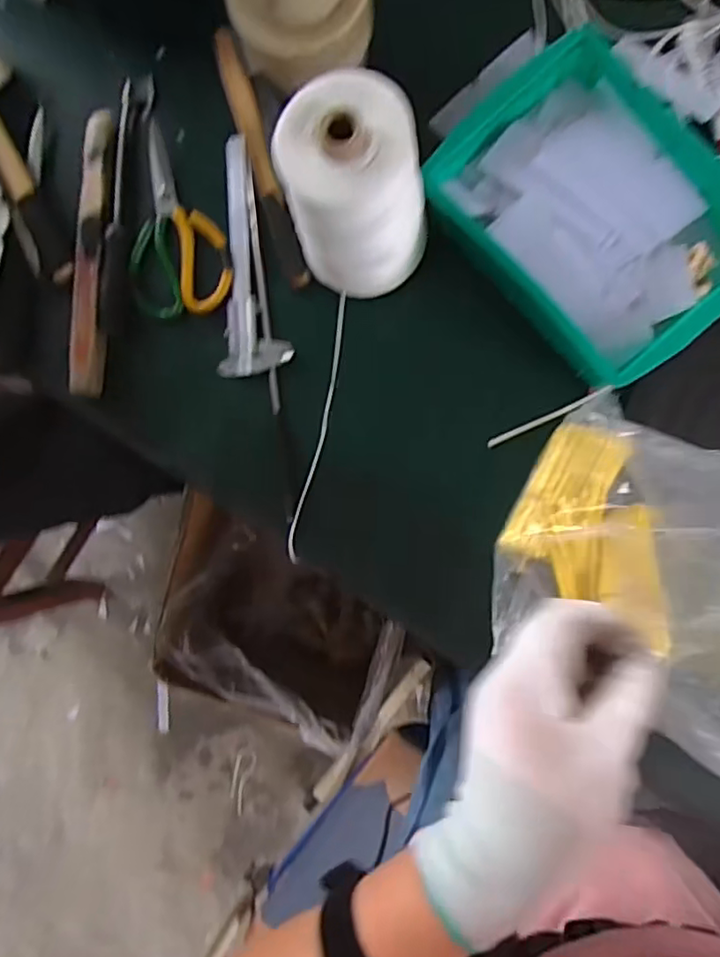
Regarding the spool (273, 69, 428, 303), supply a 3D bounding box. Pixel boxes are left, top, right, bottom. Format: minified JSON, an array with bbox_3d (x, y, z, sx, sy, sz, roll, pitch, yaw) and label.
[{"bbox_3d":[0.000,-0.218,0.476,0.092,0.163,0.097,0,88,9],"label":"spool"}]

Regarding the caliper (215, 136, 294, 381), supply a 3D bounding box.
[{"bbox_3d":[-0.115,-0.210,0.573,0.067,0.008,0.220,-10,86,8],"label":"caliper"}]

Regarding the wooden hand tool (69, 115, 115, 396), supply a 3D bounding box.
[{"bbox_3d":[-0.259,-0.217,0.582,0.030,0.020,0.272,1,88,9],"label":"wooden hand tool"}]

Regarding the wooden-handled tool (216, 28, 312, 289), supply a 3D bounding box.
[{"bbox_3d":[-0.091,-0.296,0.566,0.024,0.020,0.250,-18,85,8],"label":"wooden-handled tool"}]

